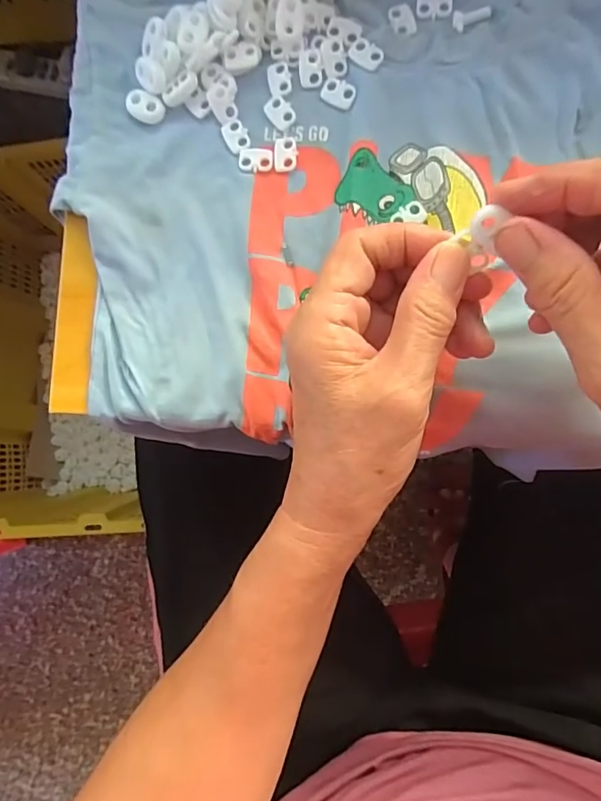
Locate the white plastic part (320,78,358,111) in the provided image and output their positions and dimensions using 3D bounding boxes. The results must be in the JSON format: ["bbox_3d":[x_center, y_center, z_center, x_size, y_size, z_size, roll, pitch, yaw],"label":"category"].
[{"bbox_3d":[0.021,-0.166,0.273,0.019,0.004,0.013,26,88,8],"label":"white plastic part"}]

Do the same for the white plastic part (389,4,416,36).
[{"bbox_3d":[0.055,-0.205,0.273,0.012,0.004,0.019,-20,83,4],"label":"white plastic part"}]

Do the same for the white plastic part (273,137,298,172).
[{"bbox_3d":[-0.008,-0.134,0.274,0.012,0.004,0.019,6,86,7],"label":"white plastic part"}]

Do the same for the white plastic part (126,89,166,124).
[{"bbox_3d":[-0.087,-0.164,0.283,0.021,0.004,0.015,31,89,8],"label":"white plastic part"}]

